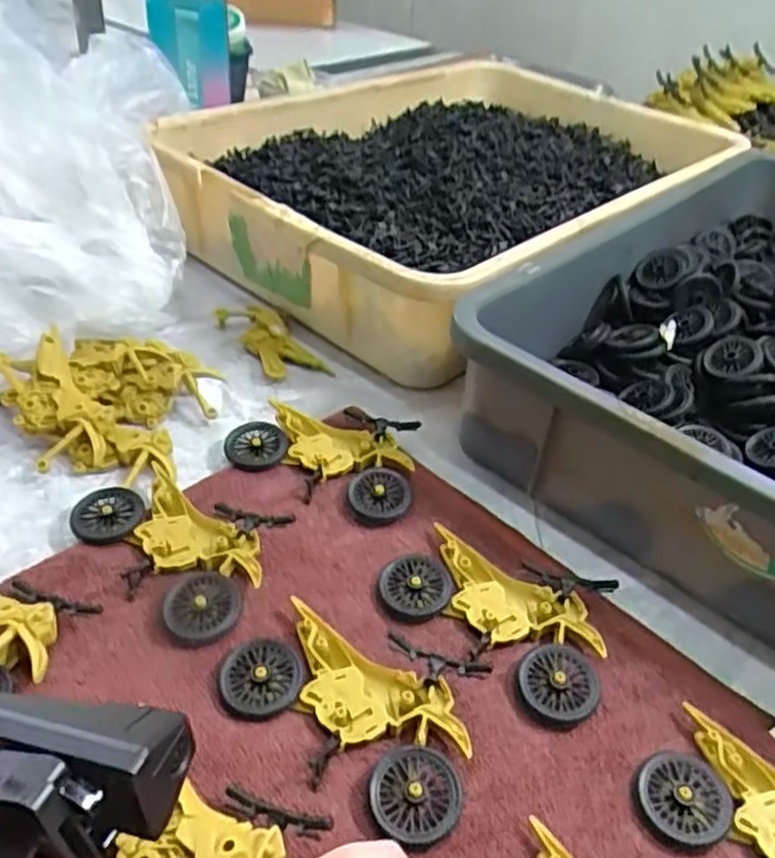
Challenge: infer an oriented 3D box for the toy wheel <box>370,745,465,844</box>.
[{"bbox_3d":[0.012,0.149,0.297,0.035,0.010,0.035,2,42,-2],"label":"toy wheel"}]

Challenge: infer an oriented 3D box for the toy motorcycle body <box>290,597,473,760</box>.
[{"bbox_3d":[-0.009,0.120,0.330,0.096,0.010,0.045,22,45,19],"label":"toy motorcycle body"}]

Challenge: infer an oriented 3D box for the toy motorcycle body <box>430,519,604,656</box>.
[{"bbox_3d":[0.061,0.089,0.375,0.099,0.007,0.044,25,46,22],"label":"toy motorcycle body"}]

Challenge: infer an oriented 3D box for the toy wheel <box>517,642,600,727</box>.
[{"bbox_3d":[0.080,0.119,0.343,0.035,0.009,0.039,12,42,9],"label":"toy wheel"}]

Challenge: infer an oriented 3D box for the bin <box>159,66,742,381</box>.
[{"bbox_3d":[0.076,-0.251,0.702,0.356,0.085,0.512,32,49,27],"label":"bin"}]

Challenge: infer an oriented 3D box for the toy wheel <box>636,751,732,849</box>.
[{"bbox_3d":[0.125,0.155,0.308,0.038,0.006,0.037,2,42,-2],"label":"toy wheel"}]

